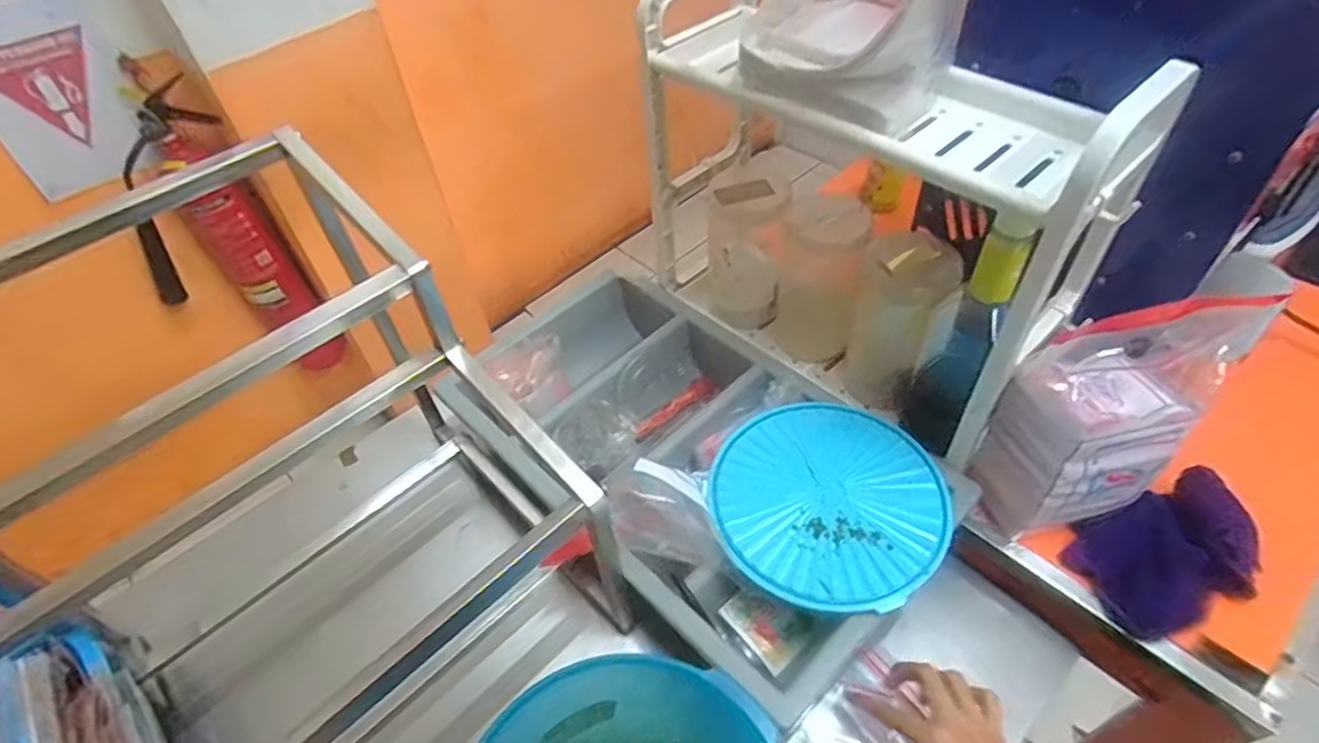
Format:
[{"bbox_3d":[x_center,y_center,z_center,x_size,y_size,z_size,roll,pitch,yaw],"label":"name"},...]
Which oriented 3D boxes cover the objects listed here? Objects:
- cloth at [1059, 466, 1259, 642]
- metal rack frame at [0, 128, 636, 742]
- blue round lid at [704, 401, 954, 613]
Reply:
[{"bbox_3d":[0.434,0.152,0.586,0.130,0.063,0.103,-17,51,-11],"label":"cloth"},{"bbox_3d":[-0.301,0.129,0.519,0.362,0.372,0.384,33,59,27],"label":"metal rack frame"},{"bbox_3d":[0.149,0.111,0.617,0.199,0.010,0.202,-2,50,2],"label":"blue round lid"}]

